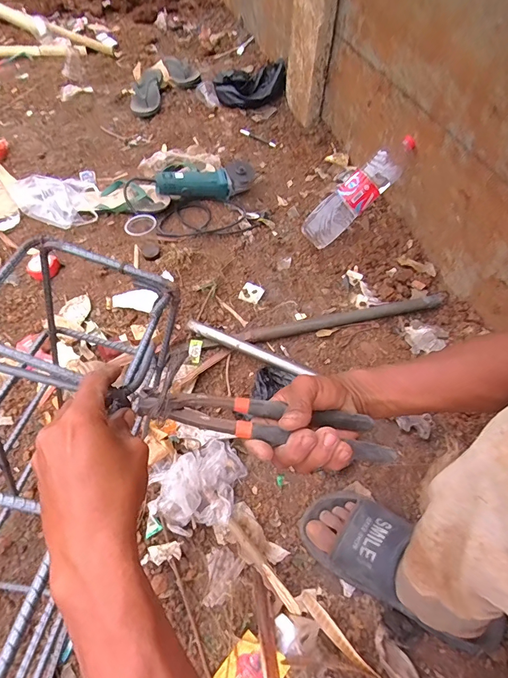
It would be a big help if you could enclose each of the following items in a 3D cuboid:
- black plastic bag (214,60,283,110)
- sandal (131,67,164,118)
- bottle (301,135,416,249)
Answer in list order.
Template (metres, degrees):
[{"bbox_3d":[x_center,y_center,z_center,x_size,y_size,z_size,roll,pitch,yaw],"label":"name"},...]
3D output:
[{"bbox_3d":[-0.017,-0.922,1.373,0.240,0.091,0.211,2,56,-2],"label":"black plastic bag"},{"bbox_3d":[-0.394,-0.908,1.404,0.114,0.054,0.274,-3,56,-5],"label":"sandal"},{"bbox_3d":[0.246,-0.361,0.937,0.314,0.109,0.104,-43,64,5],"label":"bottle"}]

